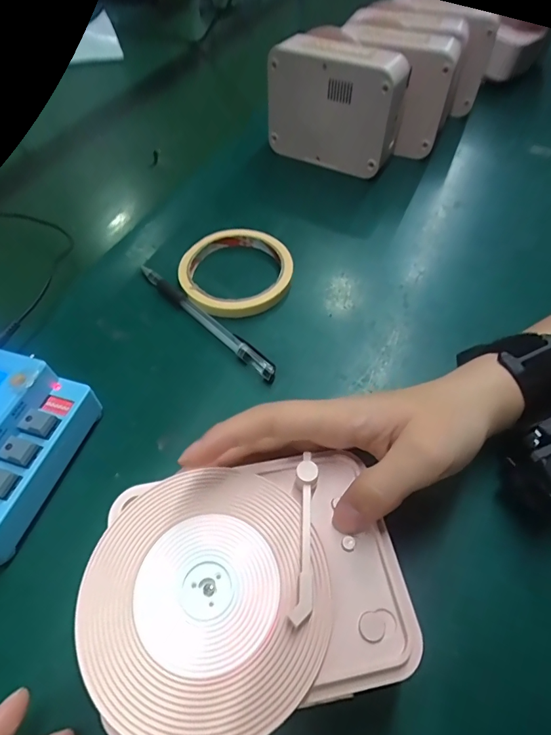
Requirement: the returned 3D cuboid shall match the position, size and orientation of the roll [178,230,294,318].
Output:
[{"bbox_3d":[-0.032,-0.079,0.341,0.091,0.013,0.092,-1,54,1],"label":"roll"}]

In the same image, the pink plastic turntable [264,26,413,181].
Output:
[{"bbox_3d":[0.058,-0.257,0.418,0.133,0.109,0.046,27,58,18],"label":"pink plastic turntable"}]

